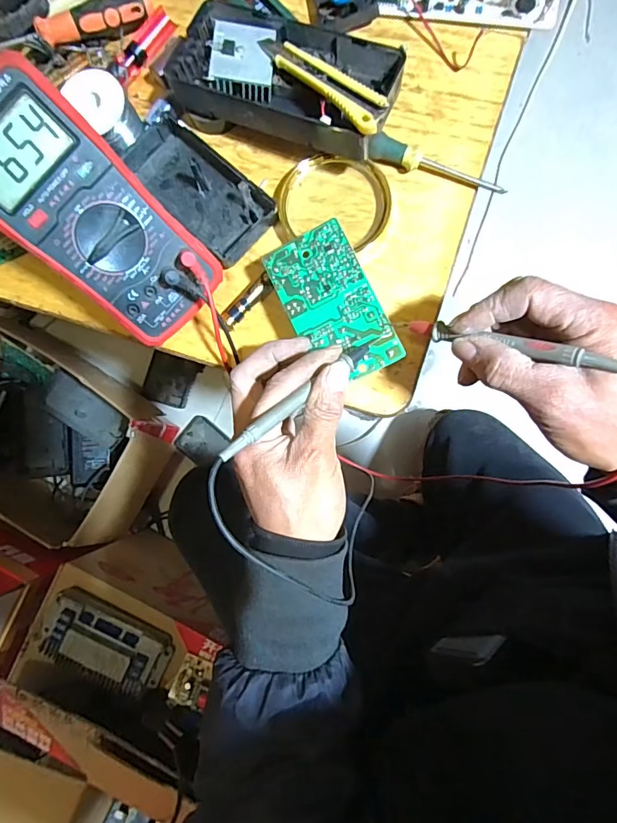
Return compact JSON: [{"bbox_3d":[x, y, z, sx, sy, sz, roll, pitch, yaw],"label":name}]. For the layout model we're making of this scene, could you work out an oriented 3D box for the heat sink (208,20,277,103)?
[{"bbox_3d":[-0.052,-0.274,0.363,0.049,0.013,0.056,6,84,-8],"label":"heat sink"}]

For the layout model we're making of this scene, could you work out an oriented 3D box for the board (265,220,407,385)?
[{"bbox_3d":[0.017,-0.078,0.342,0.062,0.009,0.113,-25,84,3],"label":"board"}]

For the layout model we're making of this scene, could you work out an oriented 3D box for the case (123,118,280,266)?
[{"bbox_3d":[-0.091,-0.184,0.384,0.129,0.028,0.067,44,90,7],"label":"case"}]

